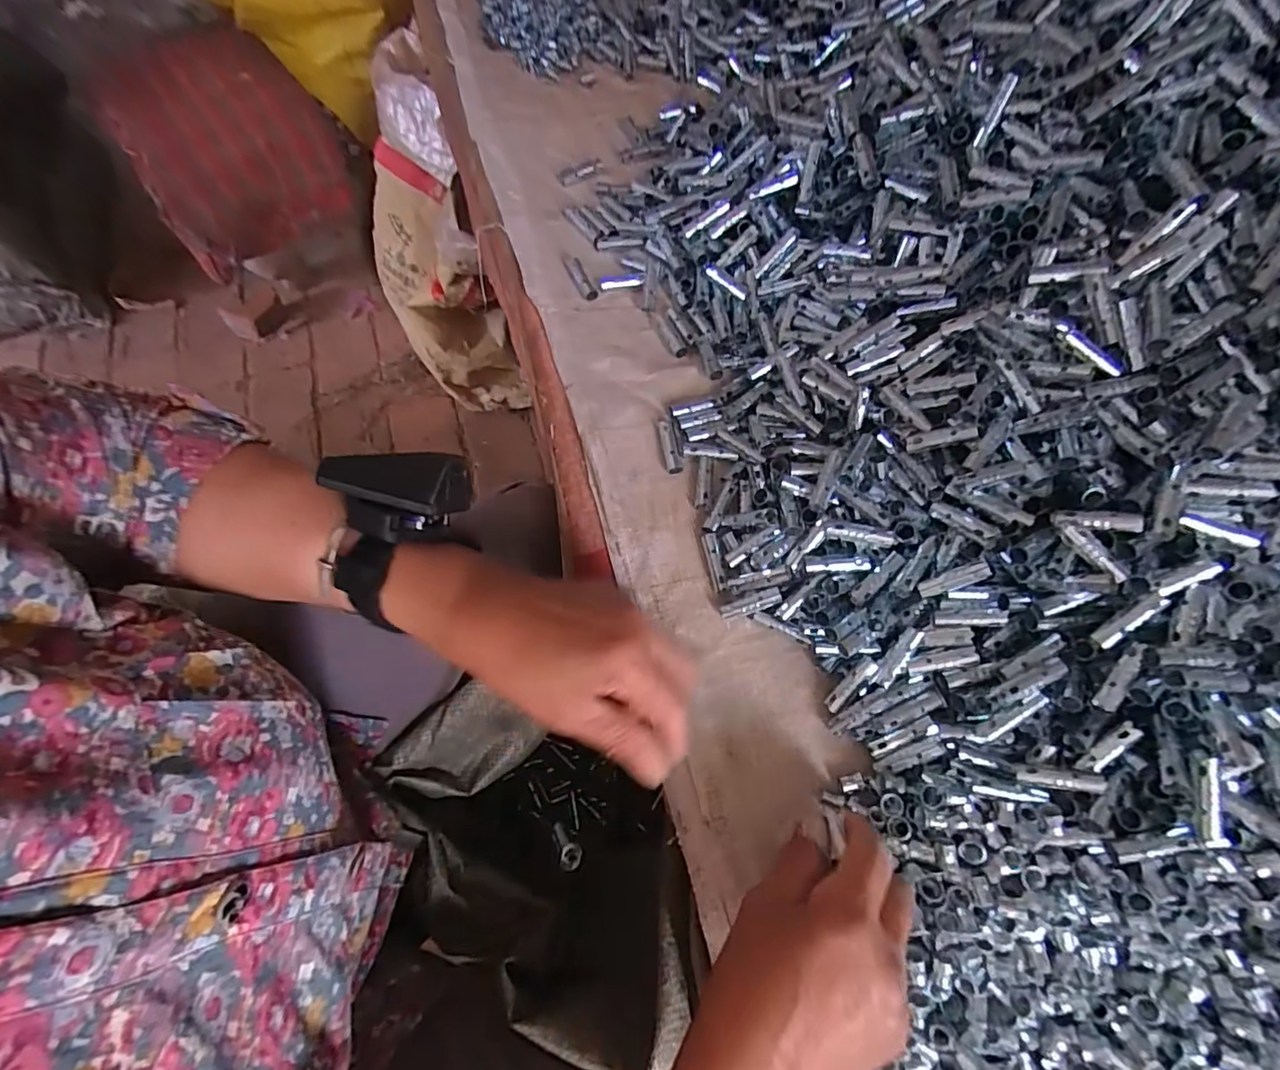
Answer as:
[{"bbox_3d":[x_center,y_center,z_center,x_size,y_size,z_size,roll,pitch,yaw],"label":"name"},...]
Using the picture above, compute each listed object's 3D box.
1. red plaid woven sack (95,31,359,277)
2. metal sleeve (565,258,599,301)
[{"bbox_3d":[-0.586,-0.552,0.832,0.246,0.158,0.272,-35,72,-13],"label":"red plaid woven sack"},{"bbox_3d":[-0.047,-0.207,0.468,0.014,0.009,0.040,-28,71,-11],"label":"metal sleeve"}]

